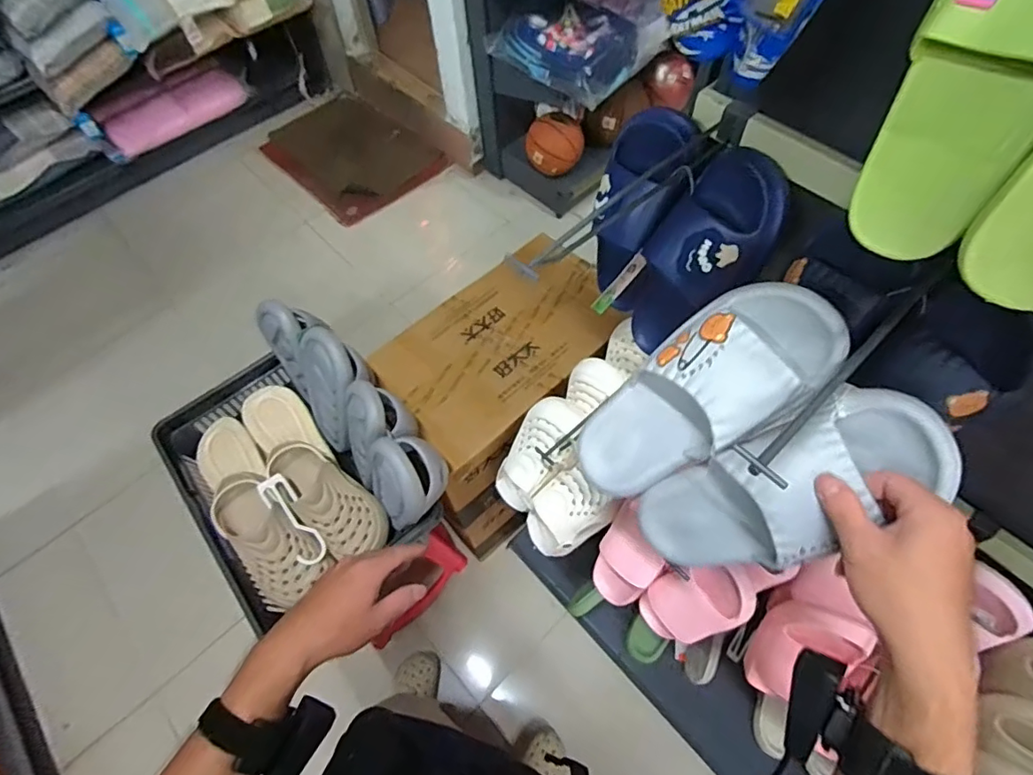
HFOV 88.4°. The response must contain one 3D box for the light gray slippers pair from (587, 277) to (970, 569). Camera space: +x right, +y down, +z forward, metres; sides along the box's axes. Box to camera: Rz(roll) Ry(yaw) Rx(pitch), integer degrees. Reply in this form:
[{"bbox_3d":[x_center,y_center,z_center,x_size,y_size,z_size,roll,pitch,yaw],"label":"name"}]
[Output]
[{"bbox_3d":[0.186,0.057,0.487,0.101,0.281,0.211,-20,69,-47],"label":"light gray slippers pair"}]

